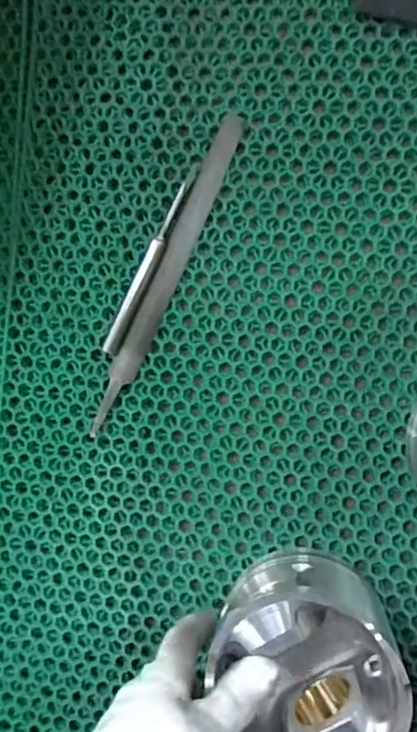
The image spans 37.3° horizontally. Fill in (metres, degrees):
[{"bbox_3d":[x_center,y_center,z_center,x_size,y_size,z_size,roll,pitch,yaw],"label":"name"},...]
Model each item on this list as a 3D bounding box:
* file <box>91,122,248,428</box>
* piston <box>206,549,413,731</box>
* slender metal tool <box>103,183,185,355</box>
[{"bbox_3d":[-0.029,-0.063,0.439,0.020,0.008,0.238,25,94,8],"label":"file"},{"bbox_3d":[0.061,0.179,0.383,0.102,0.091,0.108,0,91,9],"label":"piston"},{"bbox_3d":[-0.043,-0.067,0.438,0.012,0.013,0.125,25,95,8],"label":"slender metal tool"}]

